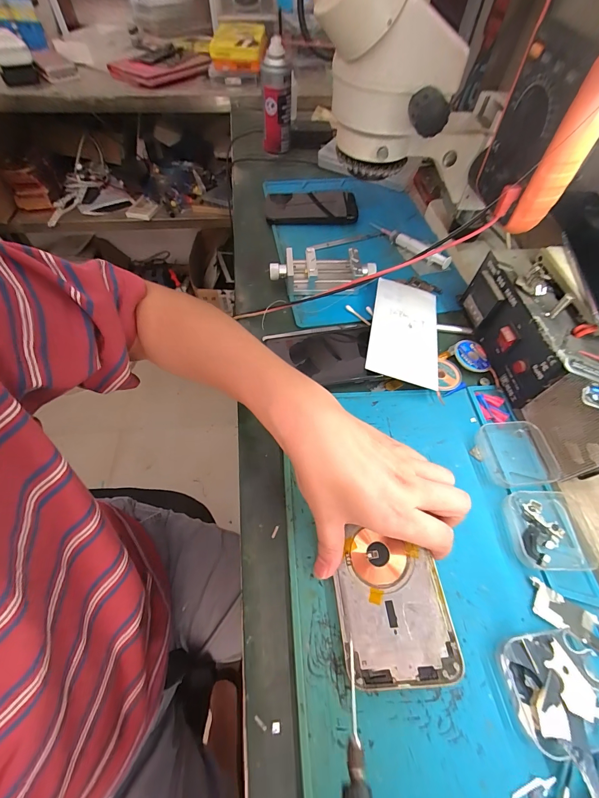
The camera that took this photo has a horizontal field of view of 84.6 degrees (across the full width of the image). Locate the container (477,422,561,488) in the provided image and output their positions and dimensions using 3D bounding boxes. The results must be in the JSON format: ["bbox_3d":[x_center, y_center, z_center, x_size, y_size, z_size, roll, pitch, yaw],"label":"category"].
[{"bbox_3d":[0.208,0.053,0.318,0.060,0.017,0.062,-3,59,-3],"label":"container"}]

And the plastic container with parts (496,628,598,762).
[{"bbox_3d":[0.180,0.199,0.227,0.064,0.016,0.063,1,59,-1],"label":"plastic container with parts"}]

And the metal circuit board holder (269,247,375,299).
[{"bbox_3d":[0.030,-0.167,0.436,0.135,0.031,0.060,-2,59,-3],"label":"metal circuit board holder"}]

